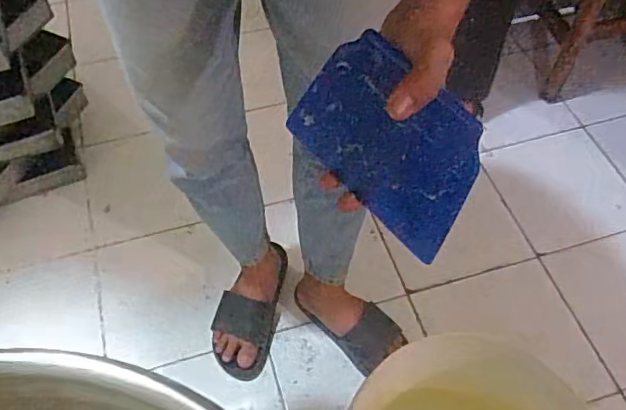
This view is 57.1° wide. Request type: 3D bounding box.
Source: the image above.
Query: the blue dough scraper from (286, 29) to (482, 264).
[{"bbox_3d":[0.055,-0.051,0.440,0.163,0.125,0.009,46,47,16],"label":"blue dough scraper"}]

